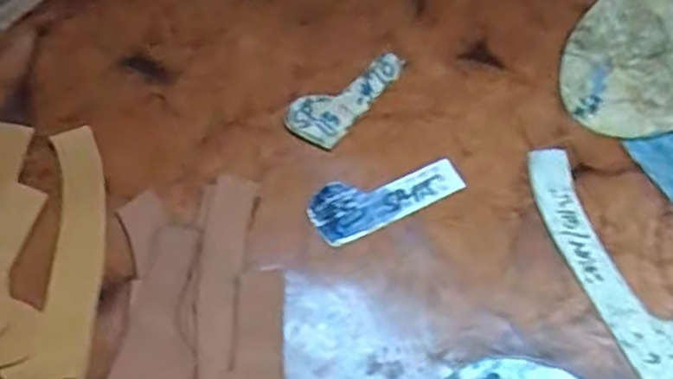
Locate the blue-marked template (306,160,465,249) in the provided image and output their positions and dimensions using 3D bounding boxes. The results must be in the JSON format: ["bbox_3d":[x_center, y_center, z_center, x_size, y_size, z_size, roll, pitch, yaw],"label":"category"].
[{"bbox_3d":[0.038,0.003,0.551,0.123,0.006,0.049,-23,62,-14],"label":"blue-marked template"}]

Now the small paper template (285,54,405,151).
[{"bbox_3d":[0.008,-0.086,0.603,0.052,0.005,0.118,33,64,17],"label":"small paper template"}]

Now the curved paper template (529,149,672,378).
[{"bbox_3d":[0.207,0.055,0.523,0.054,0.005,0.206,-18,61,-12],"label":"curved paper template"}]

